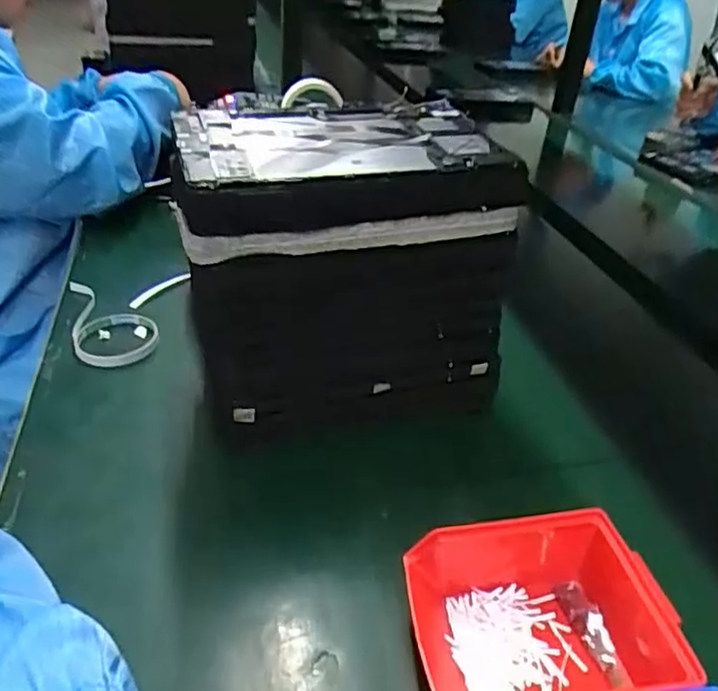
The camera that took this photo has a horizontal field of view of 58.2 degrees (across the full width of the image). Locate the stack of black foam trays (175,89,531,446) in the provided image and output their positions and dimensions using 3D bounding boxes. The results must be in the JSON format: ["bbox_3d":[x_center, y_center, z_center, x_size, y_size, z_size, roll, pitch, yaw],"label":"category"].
[{"bbox_3d":[-0.015,-0.066,0.553,0.256,0.222,0.160,-4,35,-13],"label":"stack of black foam trays"}]

